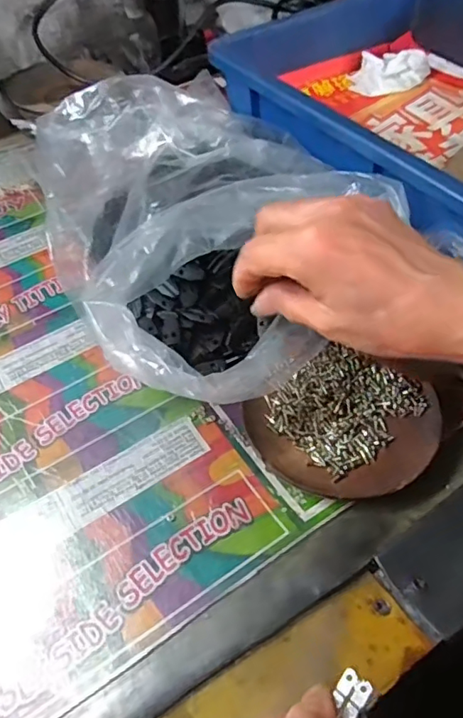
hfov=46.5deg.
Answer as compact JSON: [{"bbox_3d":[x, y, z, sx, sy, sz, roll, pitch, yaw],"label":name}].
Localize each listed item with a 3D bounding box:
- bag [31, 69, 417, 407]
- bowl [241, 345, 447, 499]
[{"bbox_3d":[-0.027,-0.116,0.398,0.224,0.078,0.312,-27,57,-18],"label":"bag"},{"bbox_3d":[0.067,0.038,0.326,0.107,0.017,0.094,15,55,12],"label":"bowl"}]

